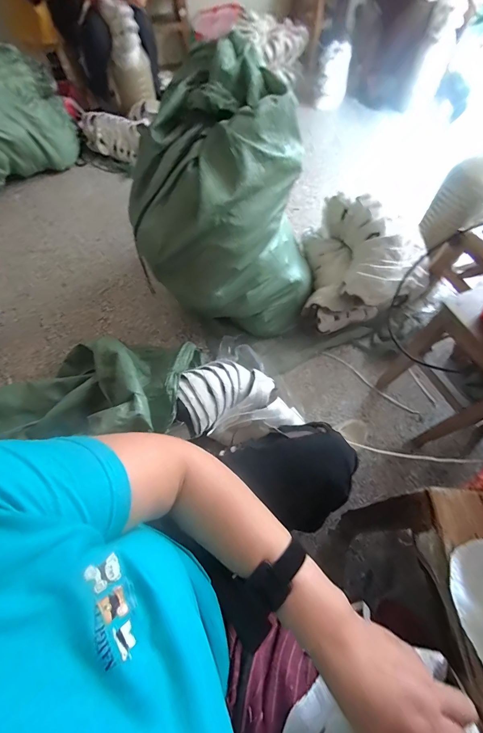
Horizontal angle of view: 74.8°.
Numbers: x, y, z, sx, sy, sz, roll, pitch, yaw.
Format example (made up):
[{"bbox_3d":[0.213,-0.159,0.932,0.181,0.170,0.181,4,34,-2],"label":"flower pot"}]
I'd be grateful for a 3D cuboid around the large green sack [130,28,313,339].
[{"bbox_3d":[-0.041,-0.411,0.905,0.476,0.560,0.403,-8,61,-3],"label":"large green sack"}]

